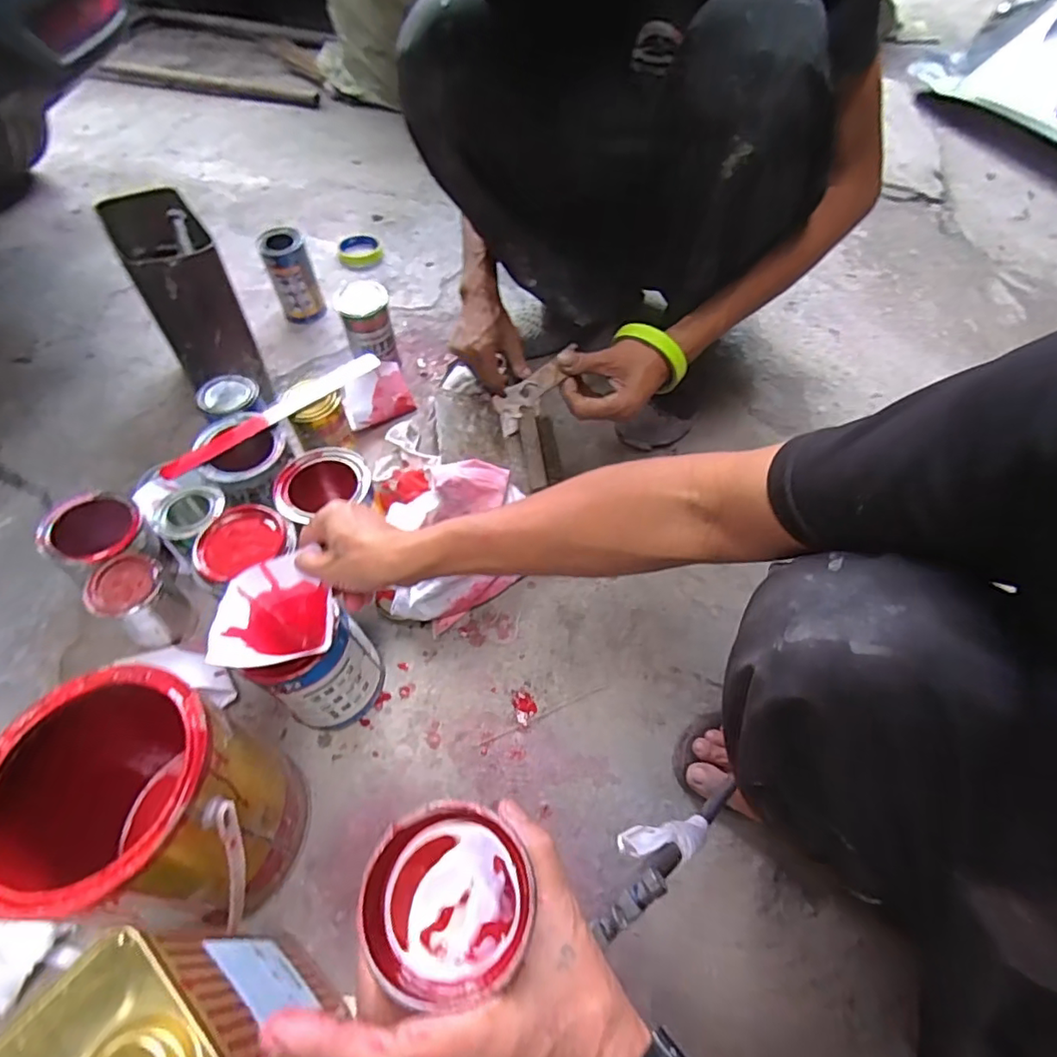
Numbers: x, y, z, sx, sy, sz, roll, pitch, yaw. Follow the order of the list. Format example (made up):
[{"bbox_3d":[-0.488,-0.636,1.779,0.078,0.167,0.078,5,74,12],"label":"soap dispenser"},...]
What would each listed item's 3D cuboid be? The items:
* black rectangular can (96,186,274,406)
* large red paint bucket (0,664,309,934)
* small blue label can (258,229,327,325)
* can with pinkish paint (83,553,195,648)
[{"bbox_3d":[-0.465,-0.303,0.809,0.104,0.251,0.159,-29,60,-18],"label":"black rectangular can"},{"bbox_3d":[-0.306,0.229,0.483,0.190,0.215,0.153,9,57,3],"label":"large red paint bucket"},{"bbox_3d":[-0.395,-0.419,0.967,0.073,0.139,0.059,-19,60,-14],"label":"small blue label can"},{"bbox_3d":[-0.432,0.084,0.648,0.069,0.102,0.068,1,57,-2],"label":"can with pinkish paint"}]

